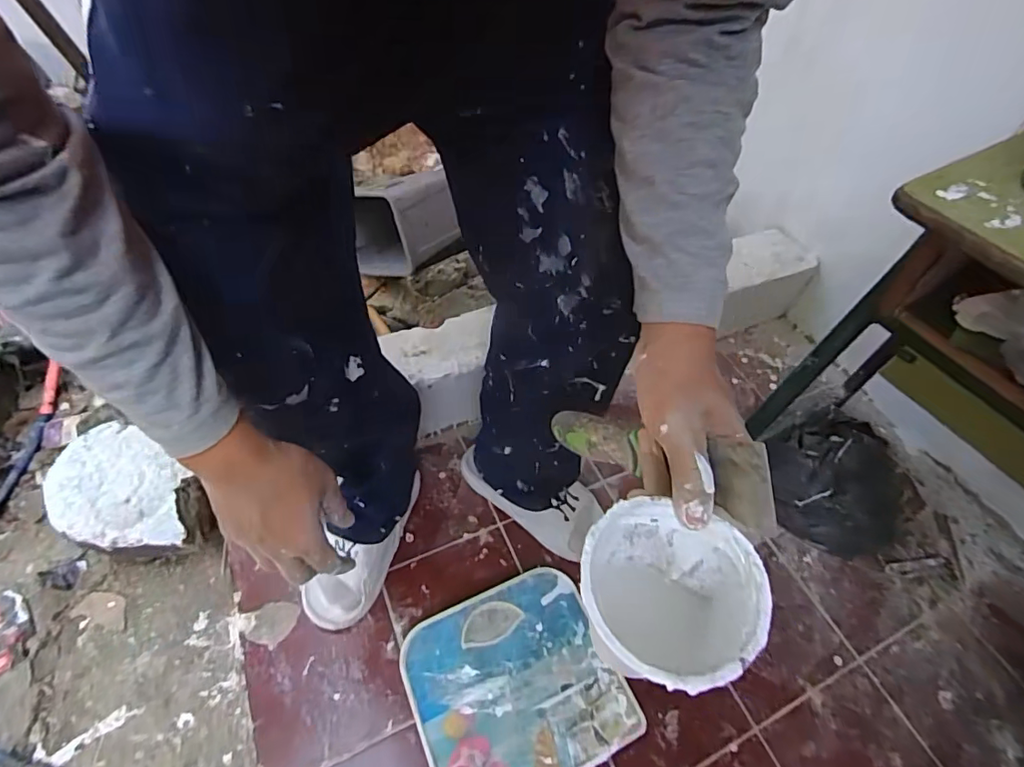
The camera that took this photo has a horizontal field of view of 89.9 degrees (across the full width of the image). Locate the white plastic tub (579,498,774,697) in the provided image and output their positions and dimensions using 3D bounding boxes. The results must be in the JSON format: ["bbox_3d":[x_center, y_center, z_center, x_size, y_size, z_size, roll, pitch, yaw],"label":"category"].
[{"bbox_3d":[0.076,0.120,0.281,0.086,0.081,0.085,2,56,-3],"label":"white plastic tub"}]

